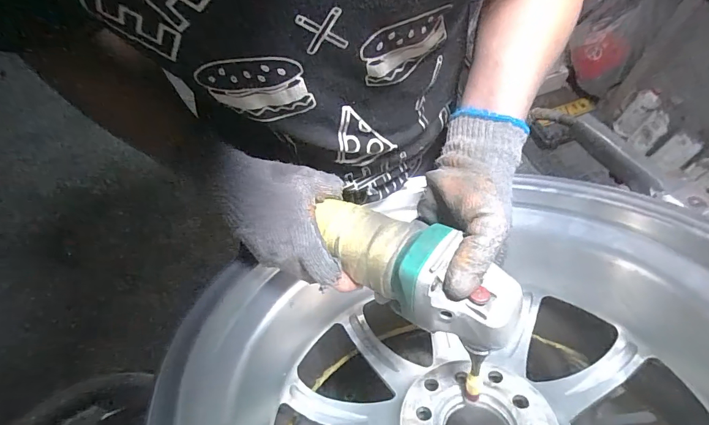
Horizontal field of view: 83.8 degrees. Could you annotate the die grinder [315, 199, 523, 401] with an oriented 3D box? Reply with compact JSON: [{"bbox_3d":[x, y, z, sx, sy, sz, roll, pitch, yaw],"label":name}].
[{"bbox_3d":[0.043,0.047,0.338,0.189,0.077,0.068,33,64,27],"label":"die grinder"}]

